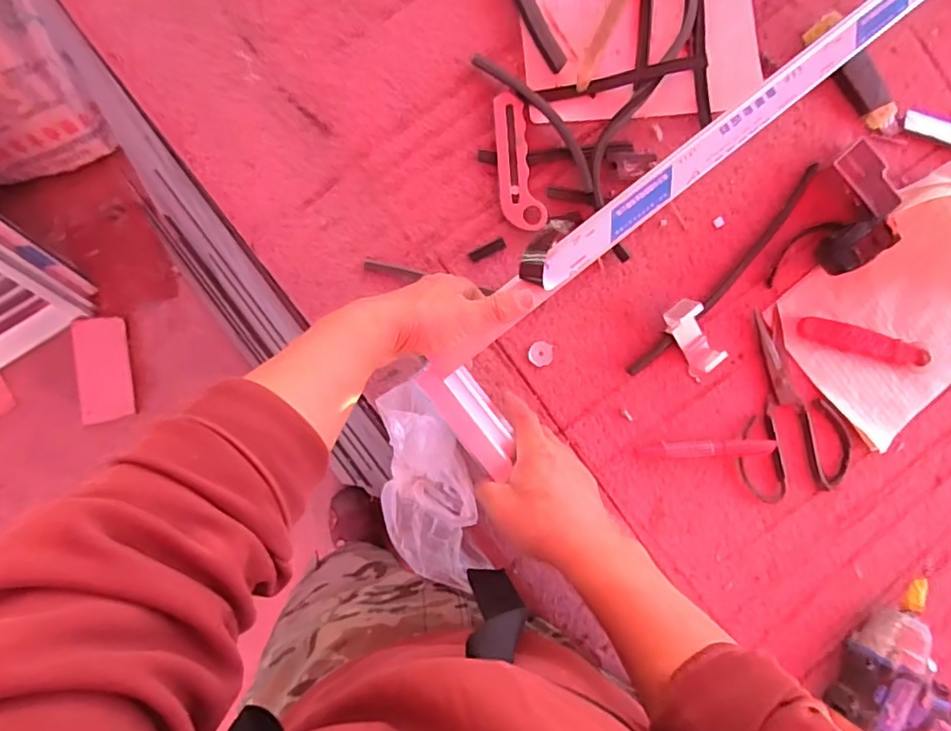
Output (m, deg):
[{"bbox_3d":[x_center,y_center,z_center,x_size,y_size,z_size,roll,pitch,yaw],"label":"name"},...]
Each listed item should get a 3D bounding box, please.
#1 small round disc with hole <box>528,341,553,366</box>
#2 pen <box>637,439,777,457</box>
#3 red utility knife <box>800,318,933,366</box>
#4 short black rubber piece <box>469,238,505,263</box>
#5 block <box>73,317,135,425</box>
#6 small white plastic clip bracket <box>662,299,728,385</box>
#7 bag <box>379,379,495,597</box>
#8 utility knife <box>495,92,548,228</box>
[{"bbox_3d":[0.063,-0.011,0.553,0.024,0.004,0.024,0,91,-7],"label":"small round disc with hole"},{"bbox_3d":[0.235,0.084,0.572,0.143,0.015,0.016,0,91,-7],"label":"pen"},{"bbox_3d":[0.398,-0.024,0.588,0.143,0.023,0.024,13,89,-7],"label":"red utility knife"},{"bbox_3d":[0.012,-0.110,0.545,0.037,0.004,0.011,-27,94,-6],"label":"short black rubber piece"},{"bbox_3d":[-0.765,0.007,1.179,0.096,0.031,0.207,-3,86,-5],"label":"block"},{"bbox_3d":[0.214,-0.027,0.559,0.034,0.033,0.081,-36,116,-5],"label":"small white plastic clip bracket"},{"bbox_3d":[-0.044,0.116,0.521,0.082,0.055,0.196,-12,111,-7],"label":"bag"},{"bbox_3d":[0.037,-0.192,0.544,0.039,0.006,0.127,-13,92,-6],"label":"utility knife"}]

